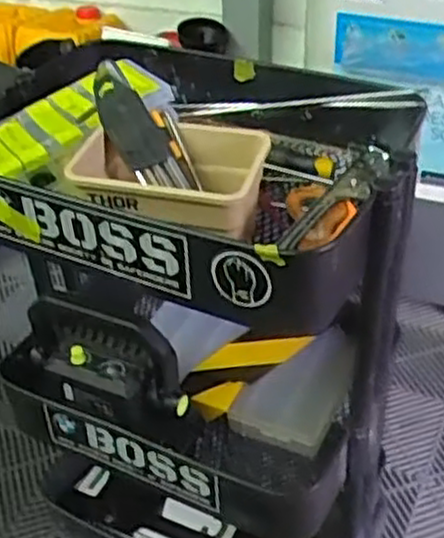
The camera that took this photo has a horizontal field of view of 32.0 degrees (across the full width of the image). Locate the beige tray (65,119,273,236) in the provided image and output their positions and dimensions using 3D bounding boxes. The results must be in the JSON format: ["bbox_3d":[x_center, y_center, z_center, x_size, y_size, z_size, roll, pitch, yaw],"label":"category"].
[{"bbox_3d":[-0.052,-0.079,0.688,0.174,0.059,0.108,7,38,13],"label":"beige tray"}]

